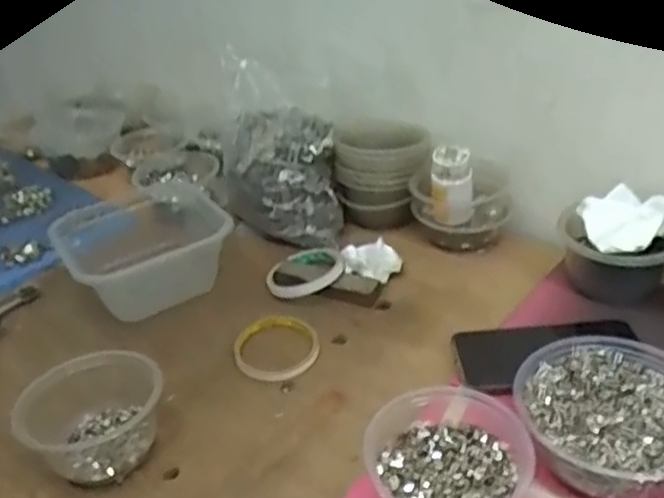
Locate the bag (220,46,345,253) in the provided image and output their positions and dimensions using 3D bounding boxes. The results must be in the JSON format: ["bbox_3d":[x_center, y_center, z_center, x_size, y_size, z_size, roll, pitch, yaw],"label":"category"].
[{"bbox_3d":[-0.068,-0.114,0.816,0.139,0.203,0.151,-11,32,-7],"label":"bag"}]

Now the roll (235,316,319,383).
[{"bbox_3d":[-0.054,0.097,0.673,0.081,0.012,0.092,-3,32,6],"label":"roll"}]

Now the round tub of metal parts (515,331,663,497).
[{"bbox_3d":[0.209,0.126,0.507,0.130,0.059,0.132,-5,32,3],"label":"round tub of metal parts"}]

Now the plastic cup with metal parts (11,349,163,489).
[{"bbox_3d":[-0.196,0.139,0.568,0.113,0.065,0.091,-22,35,-22],"label":"plastic cup with metal parts"}]

